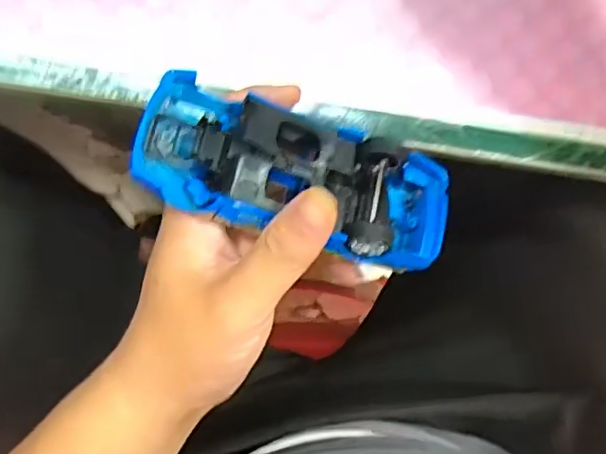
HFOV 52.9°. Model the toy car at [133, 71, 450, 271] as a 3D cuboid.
[{"bbox_3d":[-0.002,-0.022,0.259,0.131,0.034,0.050,17,86,-14],"label":"toy car"}]

